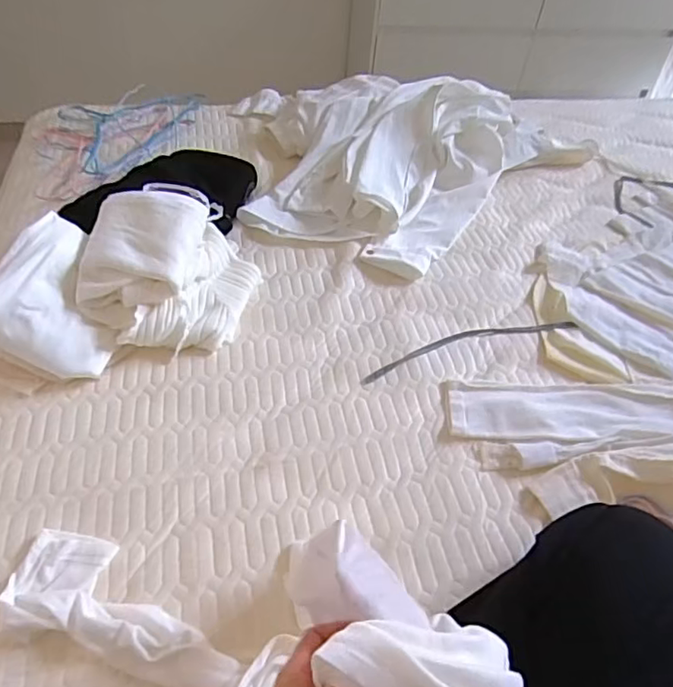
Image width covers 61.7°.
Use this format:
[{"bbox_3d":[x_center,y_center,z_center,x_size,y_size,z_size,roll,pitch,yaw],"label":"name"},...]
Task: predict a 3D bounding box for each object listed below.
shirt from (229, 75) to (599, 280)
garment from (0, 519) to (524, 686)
[{"bbox_3d":[0.083,-0.420,1.122,0.656,0.122,0.617,-29,56,-28],"label":"shirt"},{"bbox_3d":[-0.091,0.249,0.469,0.453,0.140,0.166,-7,41,28],"label":"garment"}]

